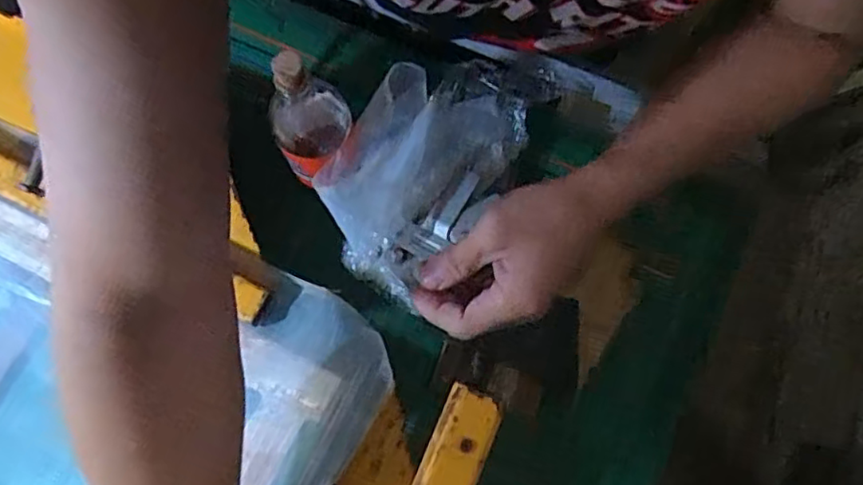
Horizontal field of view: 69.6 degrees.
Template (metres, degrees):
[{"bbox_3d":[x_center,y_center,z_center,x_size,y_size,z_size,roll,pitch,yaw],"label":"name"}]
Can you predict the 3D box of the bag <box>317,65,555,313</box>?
[{"bbox_3d":[0.002,-0.083,0.567,0.135,0.081,0.257,25,77,6],"label":"bag"}]

